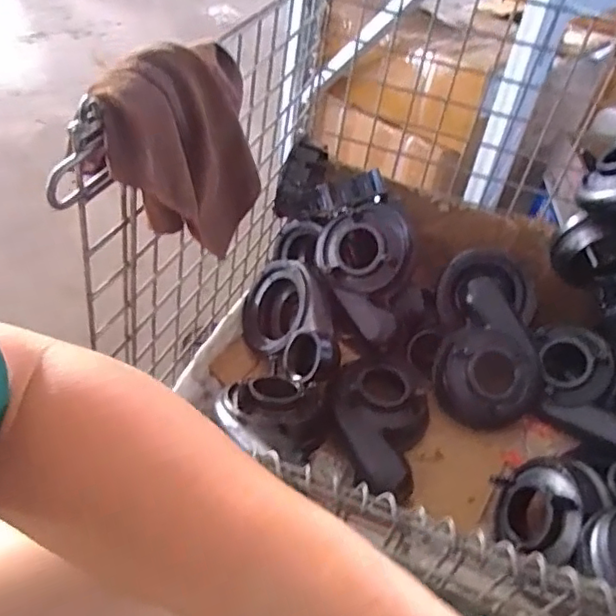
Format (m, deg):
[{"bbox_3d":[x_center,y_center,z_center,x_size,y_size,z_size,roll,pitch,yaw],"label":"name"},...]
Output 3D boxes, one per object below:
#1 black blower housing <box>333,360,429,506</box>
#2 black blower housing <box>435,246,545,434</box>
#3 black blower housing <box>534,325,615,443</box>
[{"bbox_3d":[0.095,0.151,0.787,0.133,0.072,0.184,4,44,-3],"label":"black blower housing"},{"bbox_3d":[0.262,0.042,0.857,0.140,0.090,0.265,-5,72,21],"label":"black blower housing"},{"bbox_3d":[0.397,0.112,0.845,0.110,0.070,0.173,-13,78,18],"label":"black blower housing"}]

